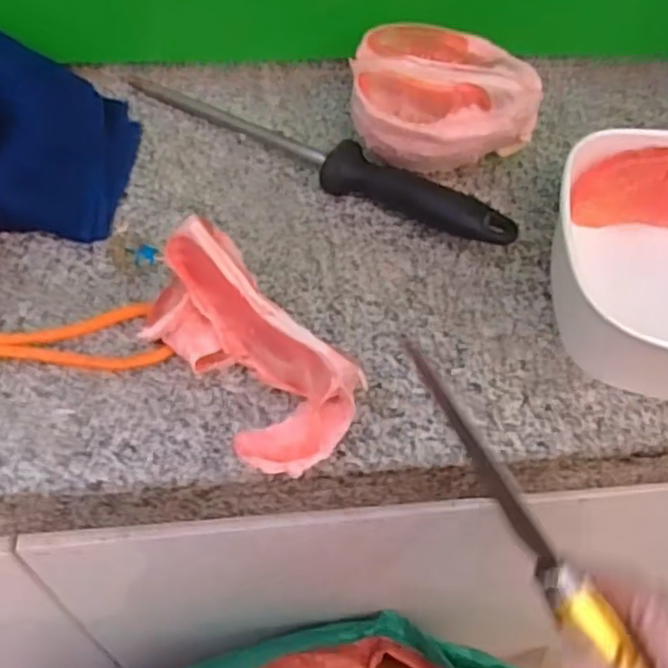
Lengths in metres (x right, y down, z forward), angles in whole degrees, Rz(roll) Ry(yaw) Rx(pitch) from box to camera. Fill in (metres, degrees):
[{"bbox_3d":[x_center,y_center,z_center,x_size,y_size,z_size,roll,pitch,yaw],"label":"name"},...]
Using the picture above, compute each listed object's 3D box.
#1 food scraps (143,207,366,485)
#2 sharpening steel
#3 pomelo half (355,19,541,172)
[{"bbox_3d":[-0.044,0.010,0.323,0.115,0.065,0.054,38,61,20],"label":"food scraps"},{"bbox_3d":[-0.018,-0.119,0.440,0.283,0.031,0.033,32,59,17],"label":"sharpening steel"},{"bbox_3d":[0.070,-0.144,0.447,0.122,0.060,0.107,-2,55,-6],"label":"pomelo half"}]

